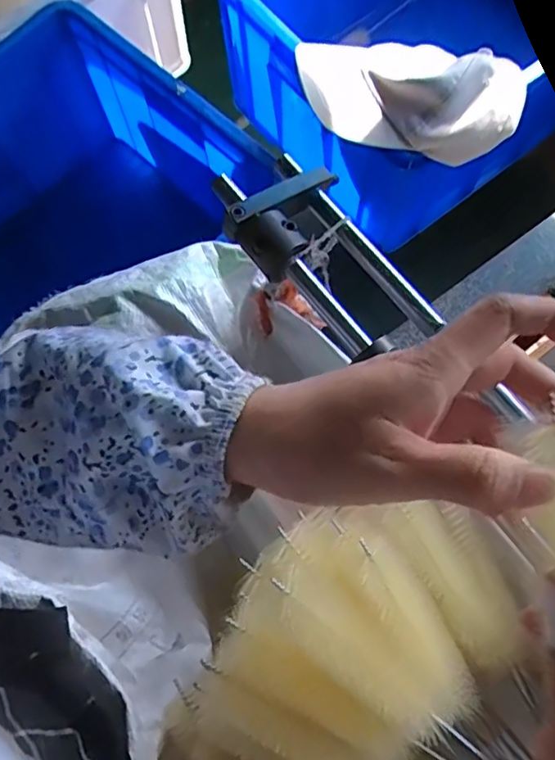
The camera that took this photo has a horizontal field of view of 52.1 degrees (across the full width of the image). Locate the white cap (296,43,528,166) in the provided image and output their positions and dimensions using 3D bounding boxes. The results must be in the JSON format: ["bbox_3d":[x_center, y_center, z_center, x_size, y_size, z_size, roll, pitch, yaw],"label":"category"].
[{"bbox_3d":[0.157,-0.352,0.675,0.267,0.068,0.159,7,70,3],"label":"white cap"}]

